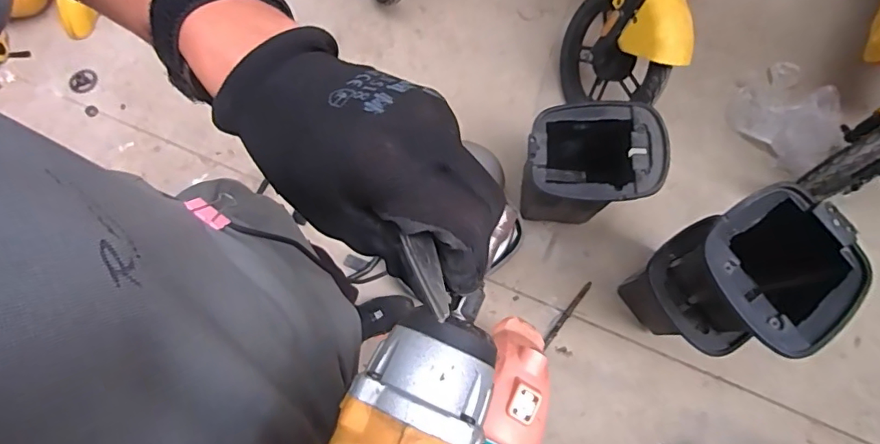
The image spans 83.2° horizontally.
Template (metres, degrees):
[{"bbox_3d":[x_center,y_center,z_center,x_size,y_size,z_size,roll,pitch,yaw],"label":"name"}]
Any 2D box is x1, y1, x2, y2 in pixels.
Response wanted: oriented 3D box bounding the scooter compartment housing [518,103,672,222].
[{"bbox_3d":[0.371,-0.146,1.321,0.299,0.371,0.249,9,73,2],"label":"scooter compartment housing"}]

